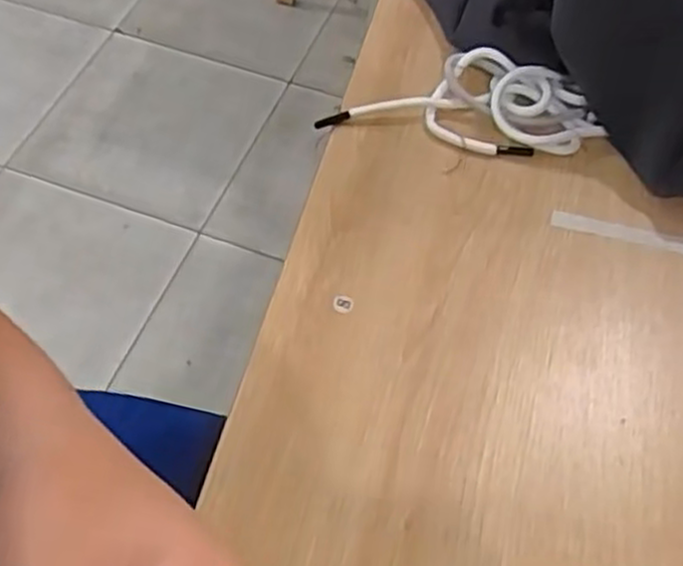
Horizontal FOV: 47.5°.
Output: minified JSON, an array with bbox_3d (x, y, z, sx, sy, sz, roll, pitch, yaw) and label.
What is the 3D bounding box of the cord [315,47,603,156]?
[{"bbox_3d":[0.077,-0.115,0.489,0.167,0.027,0.060,7,58,5],"label":"cord"}]

